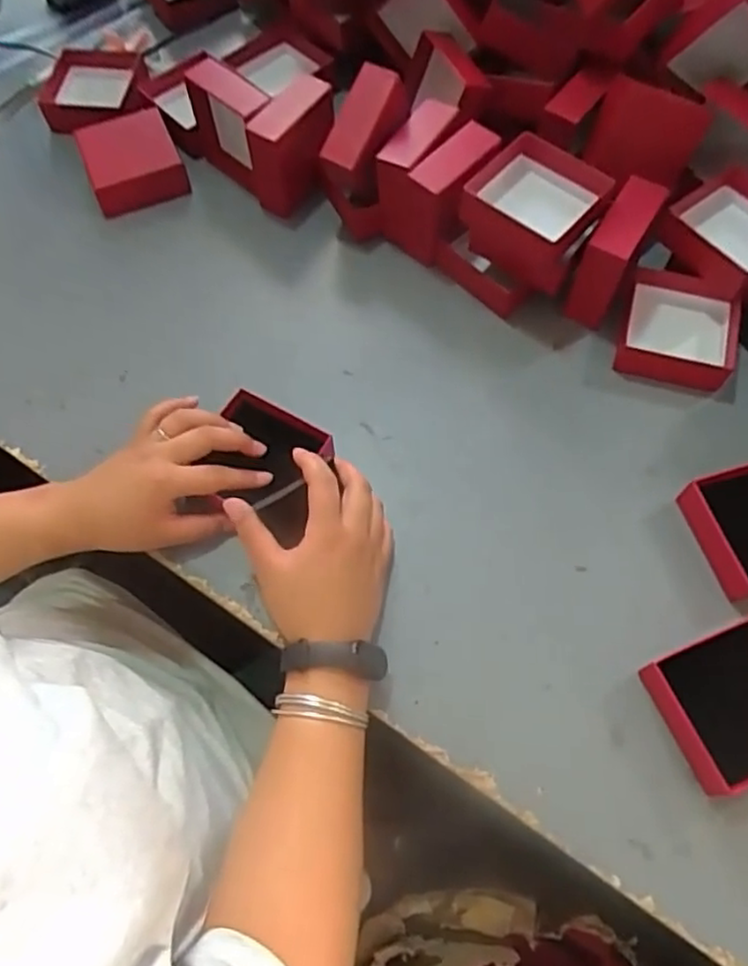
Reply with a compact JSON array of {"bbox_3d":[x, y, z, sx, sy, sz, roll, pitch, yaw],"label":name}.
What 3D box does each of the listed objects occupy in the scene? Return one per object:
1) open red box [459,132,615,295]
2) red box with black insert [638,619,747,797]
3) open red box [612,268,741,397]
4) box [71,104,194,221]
[{"bbox_3d":[0.133,-0.224,0.573,0.096,0.064,0.101,33,70,15],"label":"open red box"},{"bbox_3d":[0.237,0.147,0.456,0.092,0.036,0.091,-21,65,-9],"label":"red box with black insert"},{"bbox_3d":[0.260,-0.127,0.582,0.096,0.031,0.096,17,65,9],"label":"open red box"},{"bbox_3d":[-0.235,-0.310,0.675,0.092,0.046,0.084,-17,65,-8],"label":"box"}]

